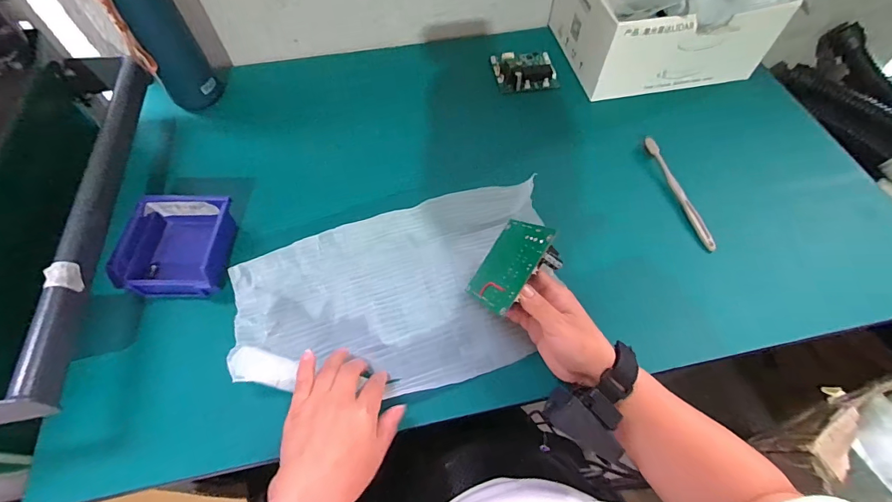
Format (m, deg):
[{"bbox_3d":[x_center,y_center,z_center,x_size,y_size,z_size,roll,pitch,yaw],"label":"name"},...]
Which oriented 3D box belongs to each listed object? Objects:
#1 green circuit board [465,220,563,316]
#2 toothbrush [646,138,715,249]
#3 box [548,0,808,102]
[{"bbox_3d":[0.067,0.016,0.415,0.019,0.085,0.092,34,89,-24],"label":"green circuit board"},{"bbox_3d":[0.296,-0.077,0.525,0.011,0.020,0.170,-12,61,-7],"label":"toothbrush"},{"bbox_3d":[0.324,-0.384,0.595,0.272,0.202,0.224,-10,60,-6],"label":"box"}]

